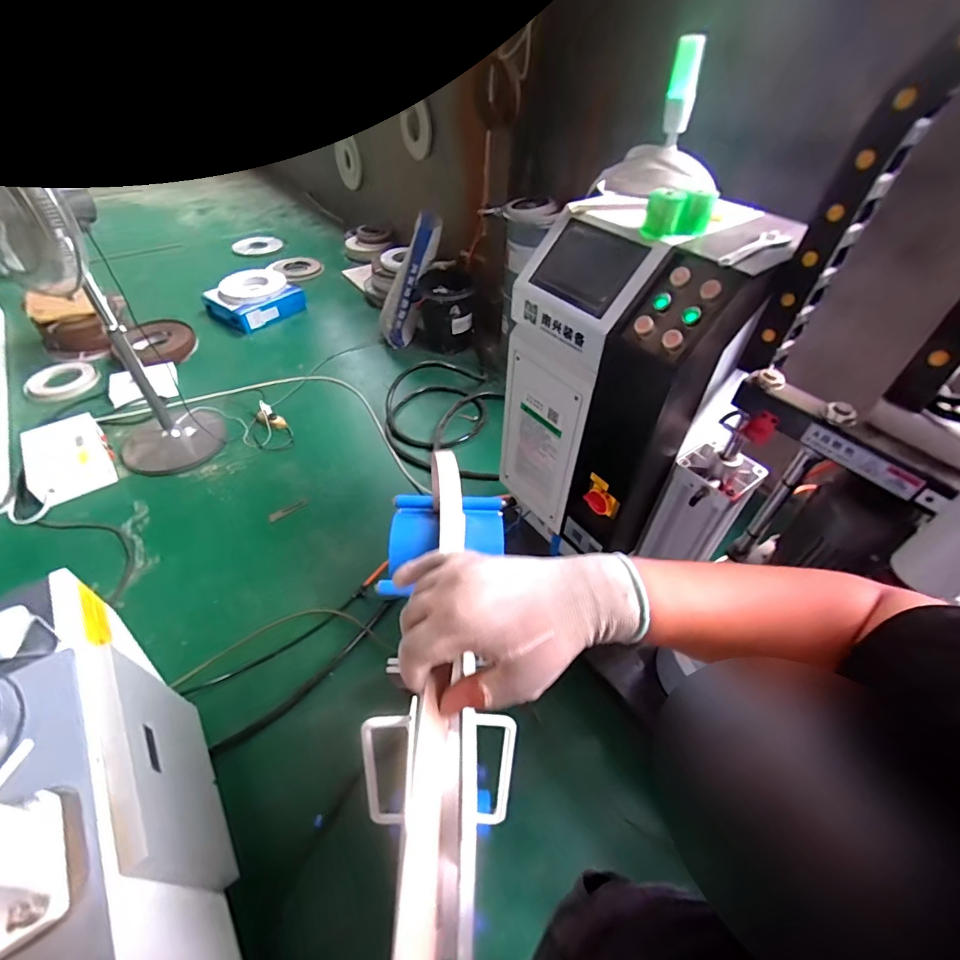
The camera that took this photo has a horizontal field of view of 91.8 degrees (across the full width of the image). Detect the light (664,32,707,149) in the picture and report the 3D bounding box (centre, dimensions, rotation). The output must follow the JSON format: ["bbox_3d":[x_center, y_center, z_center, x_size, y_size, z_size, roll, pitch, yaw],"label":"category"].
[{"bbox_3d":[0.373,-0.716,0.859,0.044,0.150,0.047,7,46,6],"label":"light"}]

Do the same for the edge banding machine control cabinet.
[{"bbox_3d":[0.288,-0.193,1.069,0.253,0.714,0.424,-33,55,-29],"label":"edge banding machine control cabinet"}]

